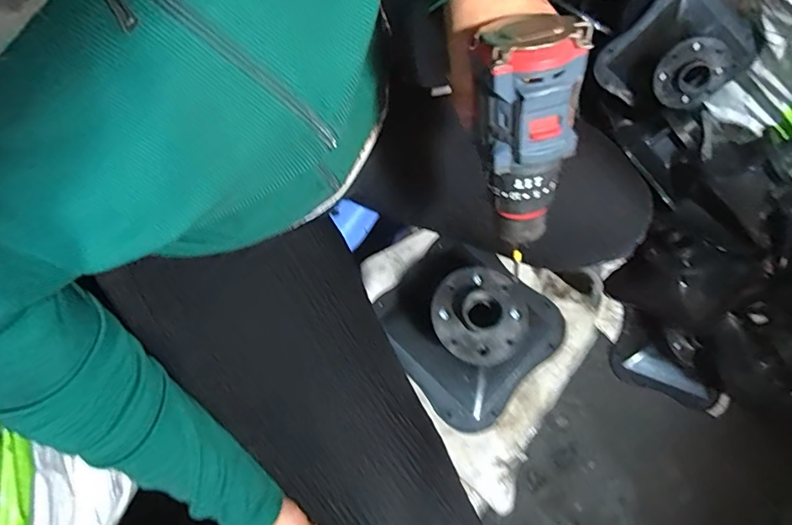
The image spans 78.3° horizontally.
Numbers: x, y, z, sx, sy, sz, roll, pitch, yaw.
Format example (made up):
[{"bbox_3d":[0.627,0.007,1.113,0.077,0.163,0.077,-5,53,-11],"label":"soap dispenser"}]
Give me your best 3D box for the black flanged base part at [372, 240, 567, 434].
[{"bbox_3d":[0.080,0.062,0.523,0.186,0.081,0.180,43,75,11],"label":"black flanged base part"}]

